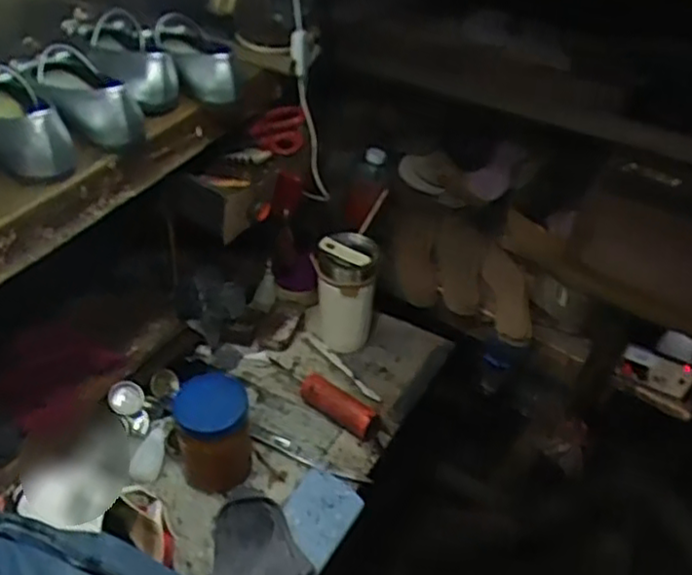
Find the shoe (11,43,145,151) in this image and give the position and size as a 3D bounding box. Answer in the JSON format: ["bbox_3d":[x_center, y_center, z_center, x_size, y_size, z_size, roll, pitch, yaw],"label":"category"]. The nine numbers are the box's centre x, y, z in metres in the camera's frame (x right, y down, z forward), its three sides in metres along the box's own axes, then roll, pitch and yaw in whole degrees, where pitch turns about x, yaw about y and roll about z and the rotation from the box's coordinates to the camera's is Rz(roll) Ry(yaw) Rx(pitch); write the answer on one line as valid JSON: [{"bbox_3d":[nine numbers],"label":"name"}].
[{"bbox_3d":[-0.301,-0.224,0.793,0.078,0.056,0.199,-23,49,-31],"label":"shoe"}]

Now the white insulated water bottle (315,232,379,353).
[{"bbox_3d":[-0.002,0.006,1.002,0.084,0.166,0.079,7,40,-1],"label":"white insulated water bottle"}]

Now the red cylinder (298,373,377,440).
[{"bbox_3d":[-0.013,0.151,0.912,0.114,0.036,0.031,31,46,25],"label":"red cylinder"}]

